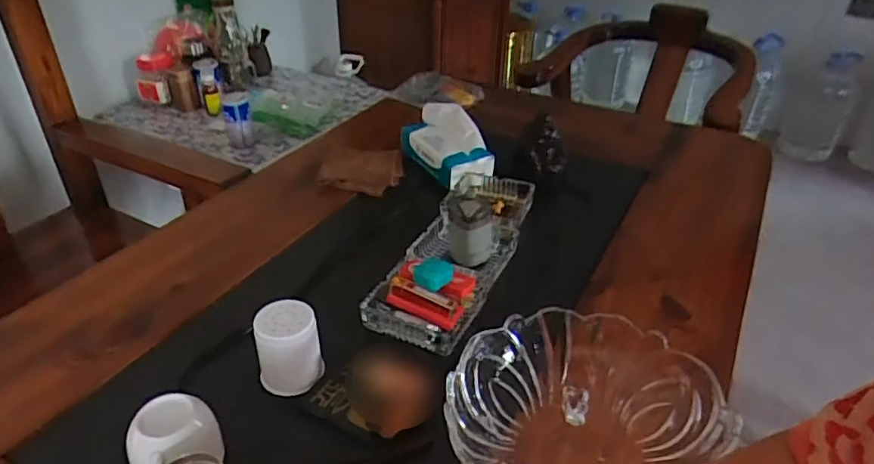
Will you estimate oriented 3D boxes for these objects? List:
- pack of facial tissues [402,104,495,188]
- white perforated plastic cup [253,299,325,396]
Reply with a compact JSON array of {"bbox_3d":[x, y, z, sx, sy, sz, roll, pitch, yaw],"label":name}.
[{"bbox_3d":[0.014,-0.153,1.017,0.113,0.072,0.188,-17,38,-26],"label":"pack of facial tissues"},{"bbox_3d":[-0.159,0.120,0.635,0.066,0.076,0.060,1,34,-1],"label":"white perforated plastic cup"}]

